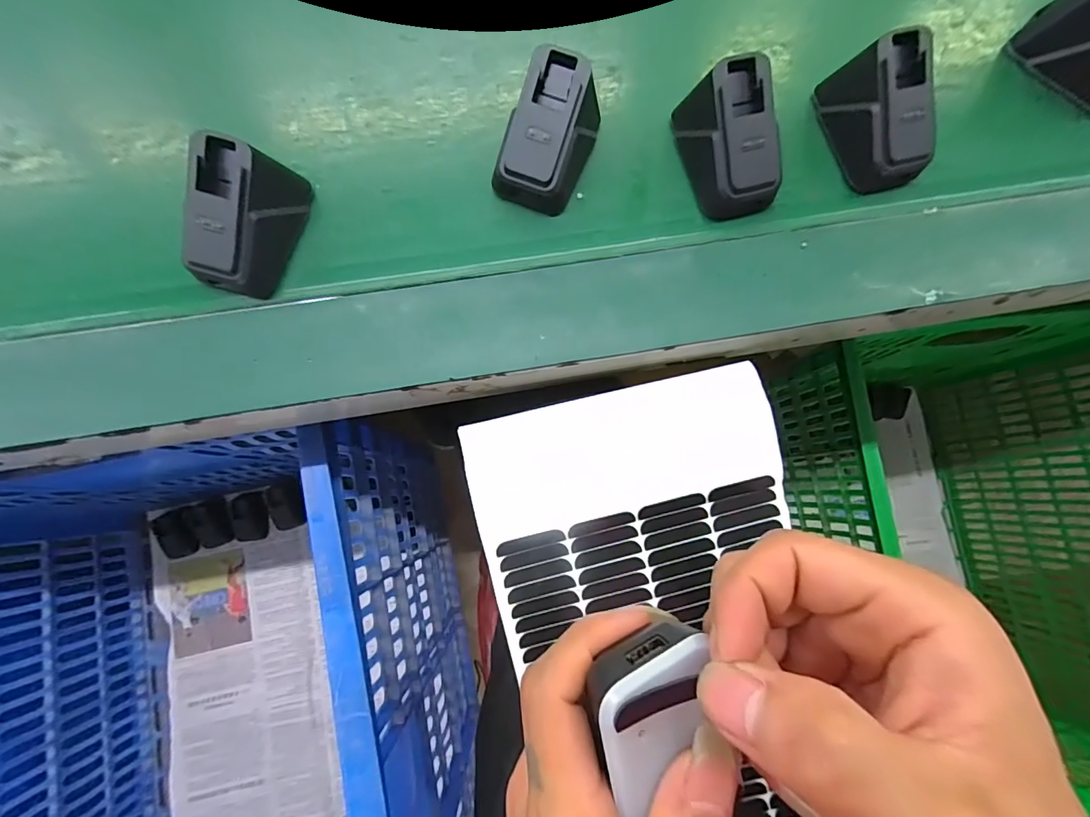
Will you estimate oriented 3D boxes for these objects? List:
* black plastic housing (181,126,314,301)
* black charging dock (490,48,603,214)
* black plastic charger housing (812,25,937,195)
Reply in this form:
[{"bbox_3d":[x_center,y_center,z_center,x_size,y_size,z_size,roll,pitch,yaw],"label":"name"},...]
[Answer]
[{"bbox_3d":[-0.147,-0.092,0.226,0.035,0.042,0.063,22,81,3],"label":"black plastic housing"},{"bbox_3d":[-0.001,-0.141,0.240,0.045,0.039,0.066,22,81,3],"label":"black charging dock"},{"bbox_3d":[0.178,-0.156,0.246,0.041,0.040,0.062,-12,81,-3],"label":"black plastic charger housing"}]

